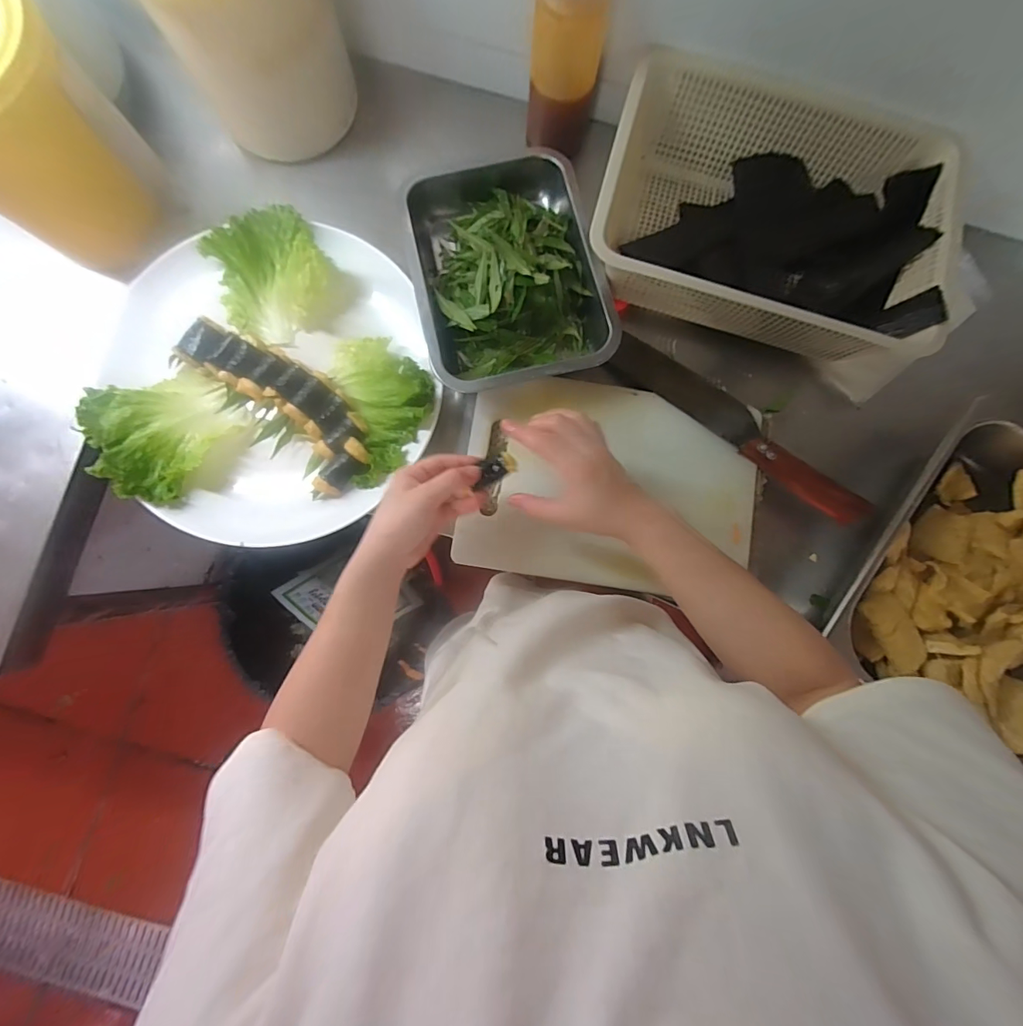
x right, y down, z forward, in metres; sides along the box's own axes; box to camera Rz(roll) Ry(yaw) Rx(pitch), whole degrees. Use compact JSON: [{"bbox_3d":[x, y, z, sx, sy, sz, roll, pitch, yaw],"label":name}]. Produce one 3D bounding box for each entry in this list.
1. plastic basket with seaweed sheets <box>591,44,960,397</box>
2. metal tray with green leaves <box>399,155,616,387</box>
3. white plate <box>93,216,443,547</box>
[{"bbox_3d":[0.267,-0.297,0.479,0.351,0.102,0.235,19,84,0],"label":"plastic basket with seaweed sheets"},{"bbox_3d":[-0.007,-0.264,0.480,0.187,0.050,0.273,-11,84,-3],"label":"metal tray with green leaves"},{"bbox_3d":[-0.245,-0.136,0.480,0.312,0.056,0.322,0,85,-4],"label":"white plate"}]

